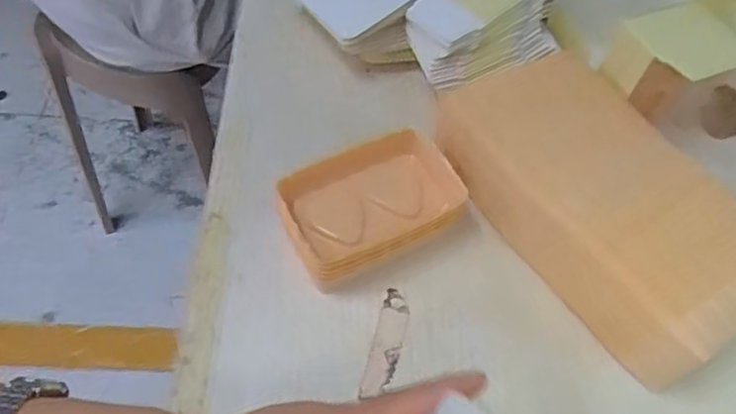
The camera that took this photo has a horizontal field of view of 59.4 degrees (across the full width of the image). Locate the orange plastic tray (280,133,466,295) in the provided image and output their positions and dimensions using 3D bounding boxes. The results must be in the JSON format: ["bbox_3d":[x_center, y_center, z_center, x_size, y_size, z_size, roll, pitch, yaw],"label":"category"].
[{"bbox_3d":[0.003,0.001,0.391,0.107,0.041,0.069,-23,62,-18],"label":"orange plastic tray"}]

